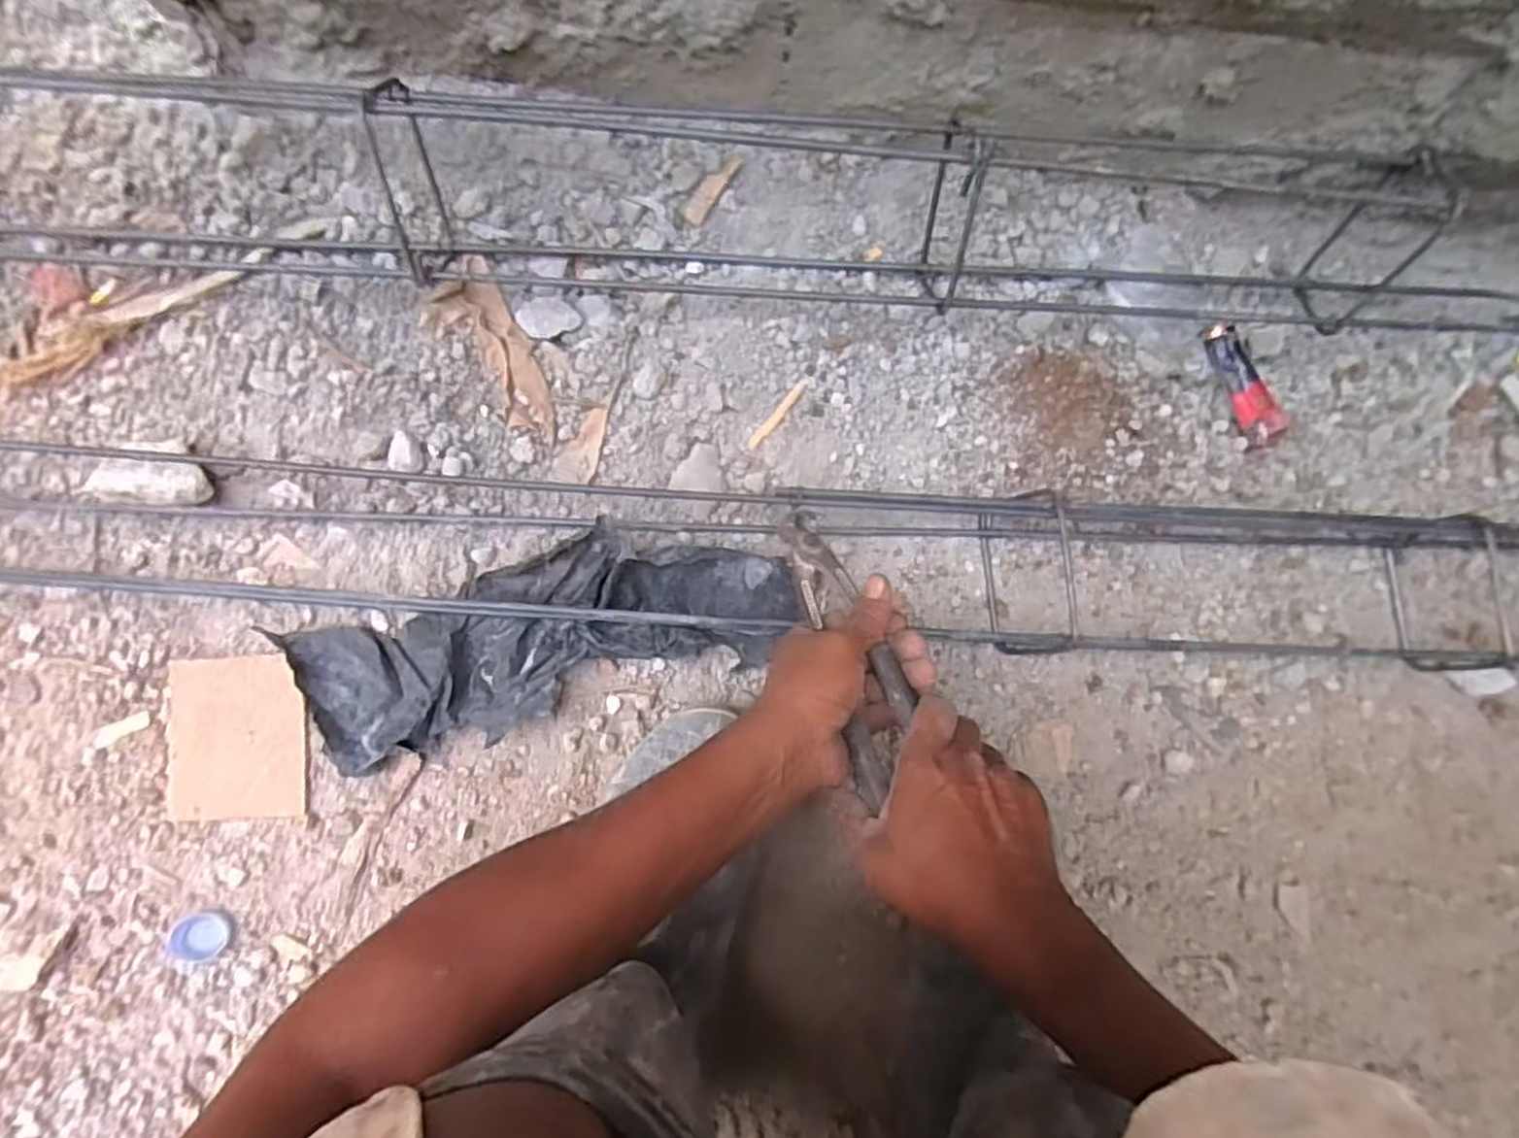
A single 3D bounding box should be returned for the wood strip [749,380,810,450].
[{"bbox_3d":[0.015,-0.122,0.583,0.009,0.004,0.070,39,83,-2],"label":"wood strip"}]

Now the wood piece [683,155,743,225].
[{"bbox_3d":[-0.035,-0.295,0.575,0.017,0.012,0.060,44,103,-1],"label":"wood piece"}]

